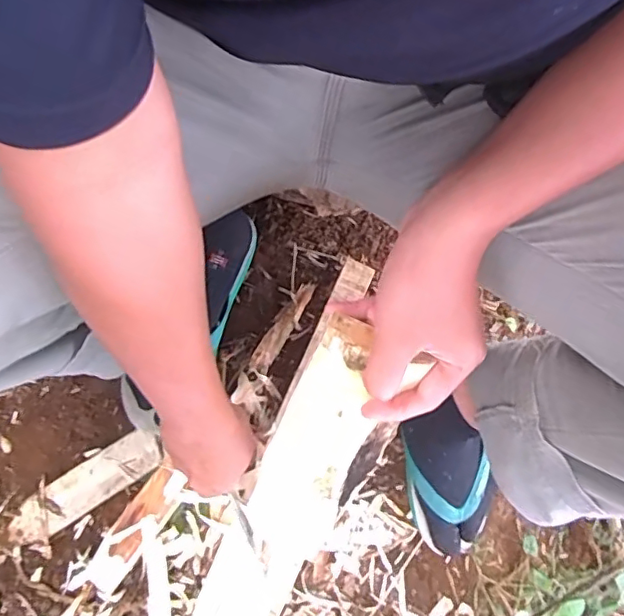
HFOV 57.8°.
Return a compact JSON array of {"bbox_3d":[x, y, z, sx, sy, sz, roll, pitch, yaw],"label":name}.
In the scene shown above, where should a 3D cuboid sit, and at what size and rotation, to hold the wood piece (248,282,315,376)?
[{"bbox_3d":[-0.032,0.021,0.636,0.025,0.010,0.114,32,80,6],"label":"wood piece"}]

